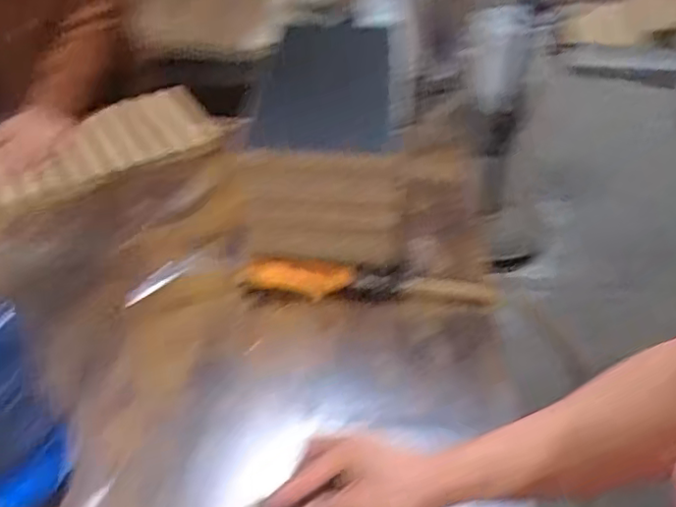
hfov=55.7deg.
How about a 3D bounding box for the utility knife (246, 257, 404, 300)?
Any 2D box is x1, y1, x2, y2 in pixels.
[{"bbox_3d":[-0.016,0.032,0.782,0.185,0.028,0.050,0,41,-2],"label":"utility knife"}]

